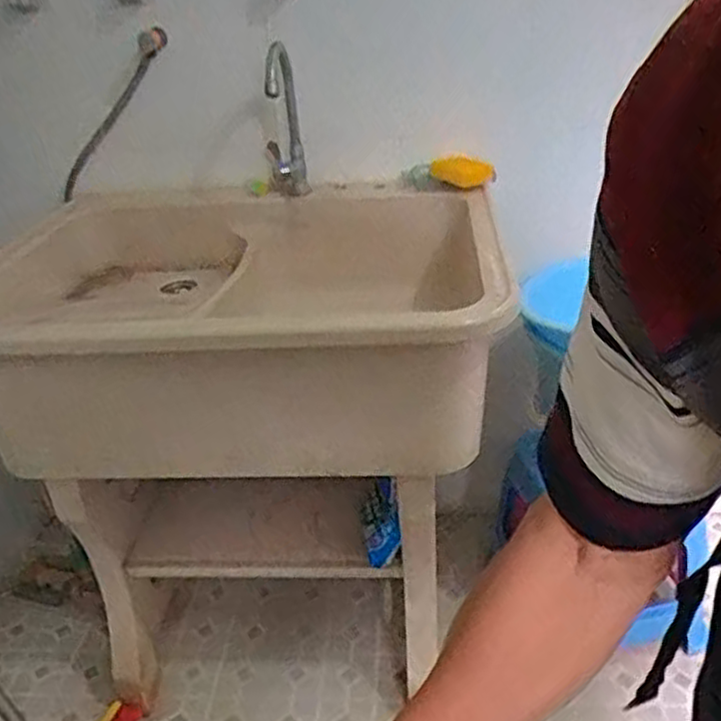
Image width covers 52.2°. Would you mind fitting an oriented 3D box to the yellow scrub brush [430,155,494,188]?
[{"bbox_3d":[0.180,-0.333,1.292,0.077,0.027,0.113,-20,34,-28],"label":"yellow scrub brush"}]

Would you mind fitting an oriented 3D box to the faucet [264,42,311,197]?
[{"bbox_3d":[-0.127,-0.381,1.211,0.049,0.270,0.063,-2,52,3],"label":"faucet"}]

